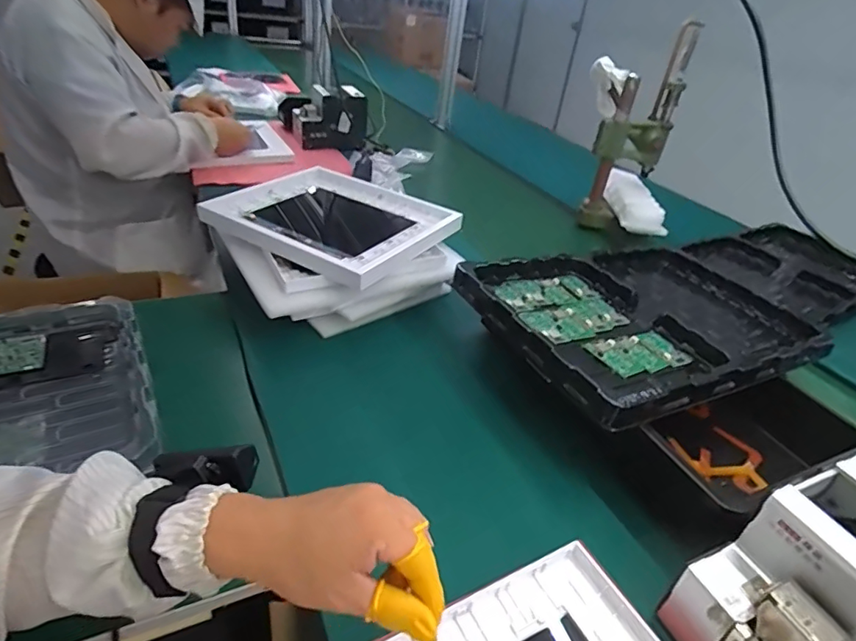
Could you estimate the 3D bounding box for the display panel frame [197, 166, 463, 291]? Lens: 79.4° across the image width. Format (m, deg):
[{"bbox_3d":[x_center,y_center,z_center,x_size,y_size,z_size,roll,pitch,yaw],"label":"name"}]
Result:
[{"bbox_3d":[-0.158,-0.169,0.847,0.351,0.038,0.281,23,36,21],"label":"display panel frame"}]

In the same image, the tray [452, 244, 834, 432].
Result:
[{"bbox_3d":[0.313,-0.014,0.720,0.489,0.053,0.306,-11,38,-26],"label":"tray"}]

